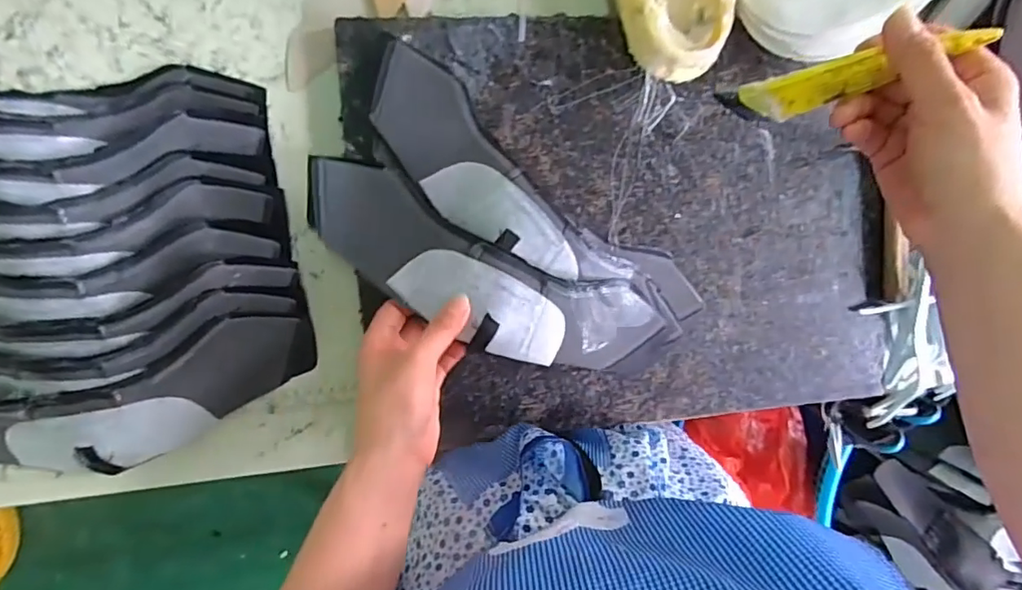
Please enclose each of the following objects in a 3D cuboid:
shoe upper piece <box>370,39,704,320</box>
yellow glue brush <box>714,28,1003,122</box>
[{"bbox_3d":[0.021,-0.063,0.432,0.322,0.055,0.091,37,91,-11],"label":"shoe upper piece"},{"bbox_3d":[0.204,-0.130,0.326,0.142,0.041,0.009,-12,67,19],"label":"yellow glue brush"}]

